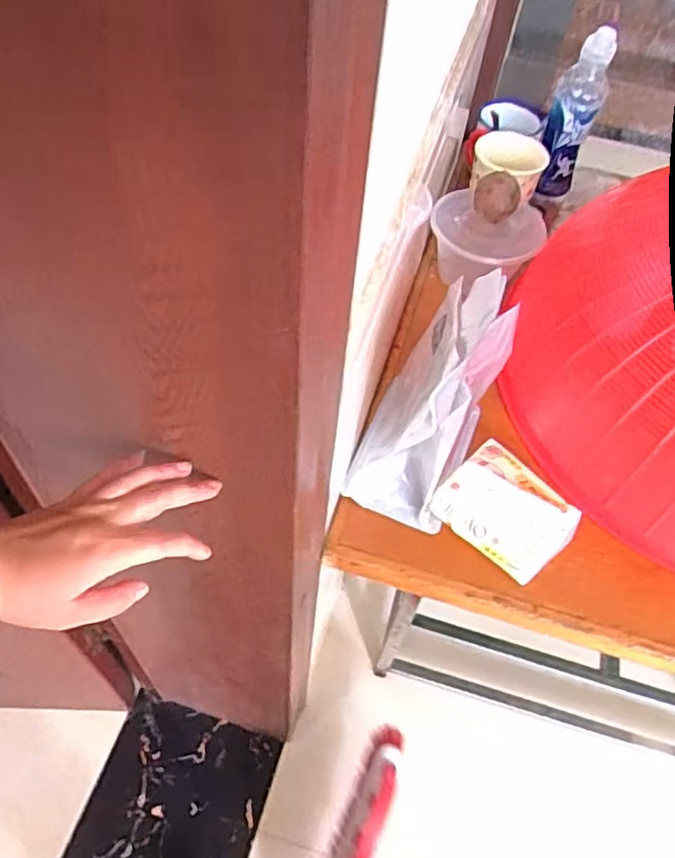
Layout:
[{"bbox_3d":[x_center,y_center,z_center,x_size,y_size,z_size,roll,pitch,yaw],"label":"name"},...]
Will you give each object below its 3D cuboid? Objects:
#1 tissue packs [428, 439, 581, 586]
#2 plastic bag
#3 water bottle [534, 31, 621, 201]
[{"bbox_3d":[0.171,0.079,0.643,0.100,0.048,0.123,-37,64,-28],"label":"tissue packs"},{"bbox_3d":[0.089,-0.029,0.646,0.111,0.209,0.171,21,54,11],"label":"plastic bag"},{"bbox_3d":[0.325,-0.428,0.895,0.063,0.221,0.056,17,53,8],"label":"water bottle"}]

